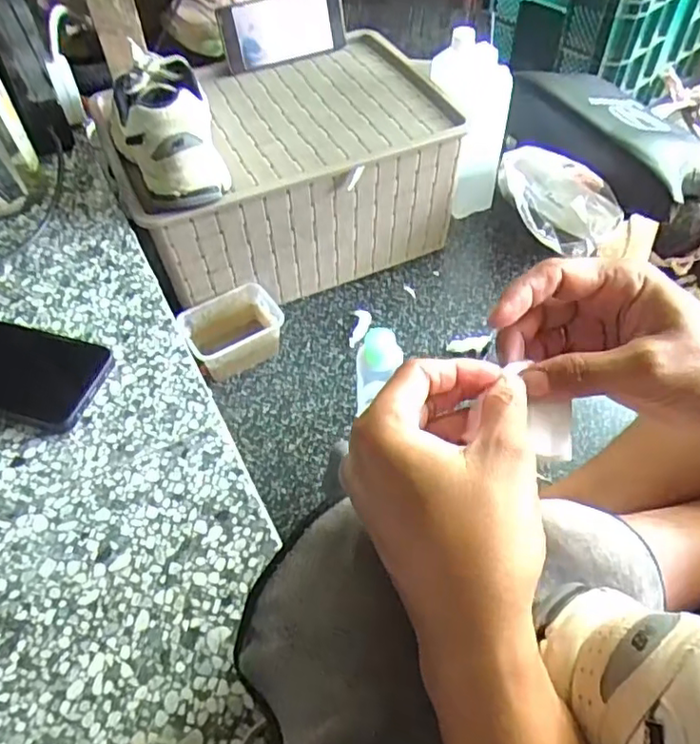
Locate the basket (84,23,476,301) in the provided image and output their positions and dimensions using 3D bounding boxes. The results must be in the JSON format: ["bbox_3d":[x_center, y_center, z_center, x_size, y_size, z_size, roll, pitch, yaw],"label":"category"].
[{"bbox_3d":[-0.084,-0.242,0.791,0.379,0.182,0.264,-20,54,-14],"label":"basket"}]

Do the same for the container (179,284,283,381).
[{"bbox_3d":[-0.128,-0.042,0.712,0.097,0.061,0.089,-31,57,-20],"label":"container"}]

